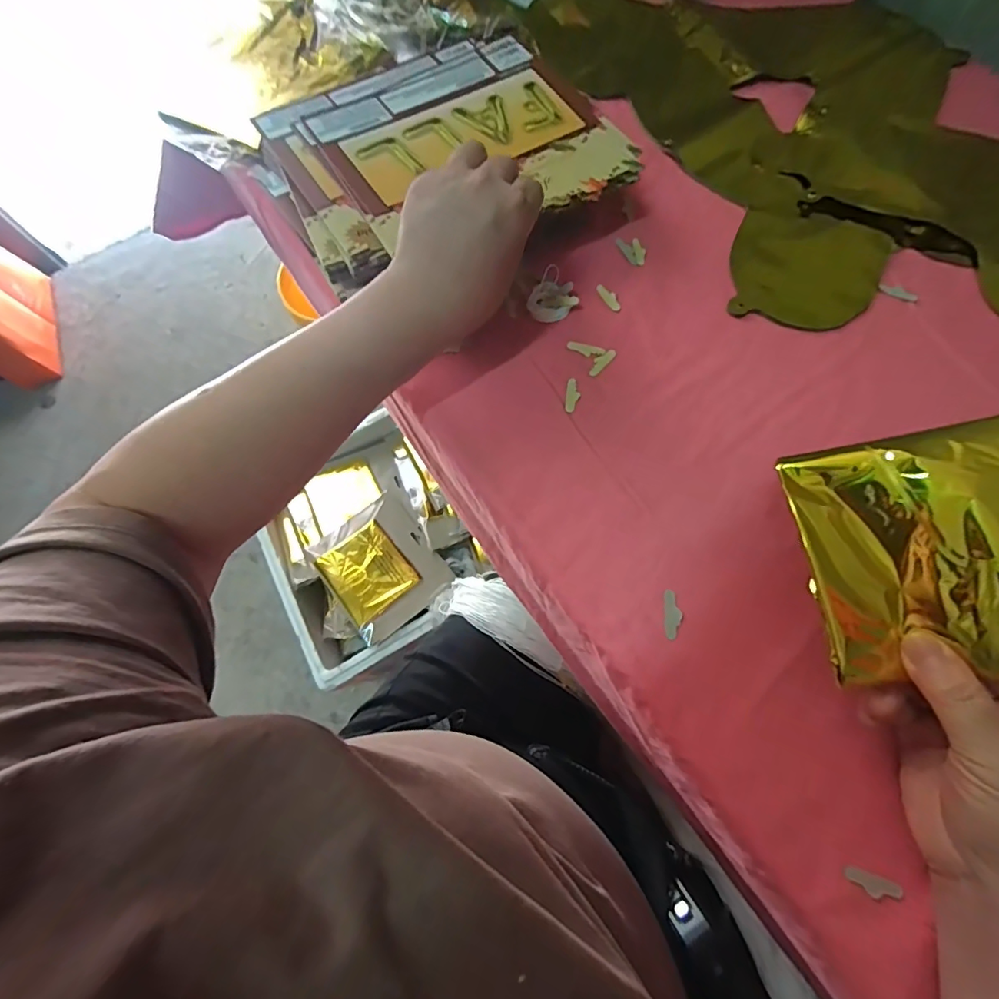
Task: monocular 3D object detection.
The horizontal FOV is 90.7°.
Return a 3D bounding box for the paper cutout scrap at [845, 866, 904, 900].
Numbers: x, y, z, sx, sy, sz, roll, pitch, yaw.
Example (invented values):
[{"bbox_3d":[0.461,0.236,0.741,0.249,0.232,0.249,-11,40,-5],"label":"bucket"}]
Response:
[{"bbox_3d":[0.178,0.183,0.233,0.025,0.004,0.009,18,70,9],"label":"paper cutout scrap"}]

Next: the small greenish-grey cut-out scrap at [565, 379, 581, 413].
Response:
[{"bbox_3d":[0.051,-0.072,0.339,0.010,0.004,0.027,8,69,6],"label":"small greenish-grey cut-out scrap"}]

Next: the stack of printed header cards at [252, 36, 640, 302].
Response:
[{"bbox_3d":[-0.041,-0.264,0.364,0.234,0.024,0.181,-25,70,-7],"label":"stack of printed header cards"}]

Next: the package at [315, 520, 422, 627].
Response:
[{"bbox_3d":[-0.208,0.117,0.786,0.118,0.017,0.130,-39,72,-12],"label":"package"}]

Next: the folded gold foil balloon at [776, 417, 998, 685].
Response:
[{"bbox_3d":[0.209,0.023,0.220,0.124,0.021,0.111,-13,82,24],"label":"folded gold foil balloon"}]

